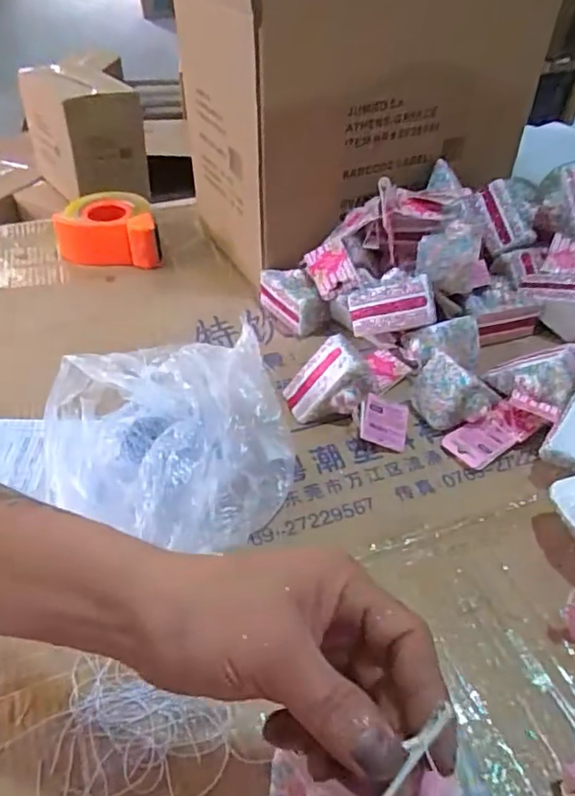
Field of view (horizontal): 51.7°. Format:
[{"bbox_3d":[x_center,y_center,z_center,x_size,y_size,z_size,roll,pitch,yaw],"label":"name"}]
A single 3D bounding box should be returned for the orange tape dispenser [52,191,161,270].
[{"bbox_3d":[-0.252,-0.241,0.834,0.133,0.057,0.139,-7,45,-9],"label":"orange tape dispenser"}]

